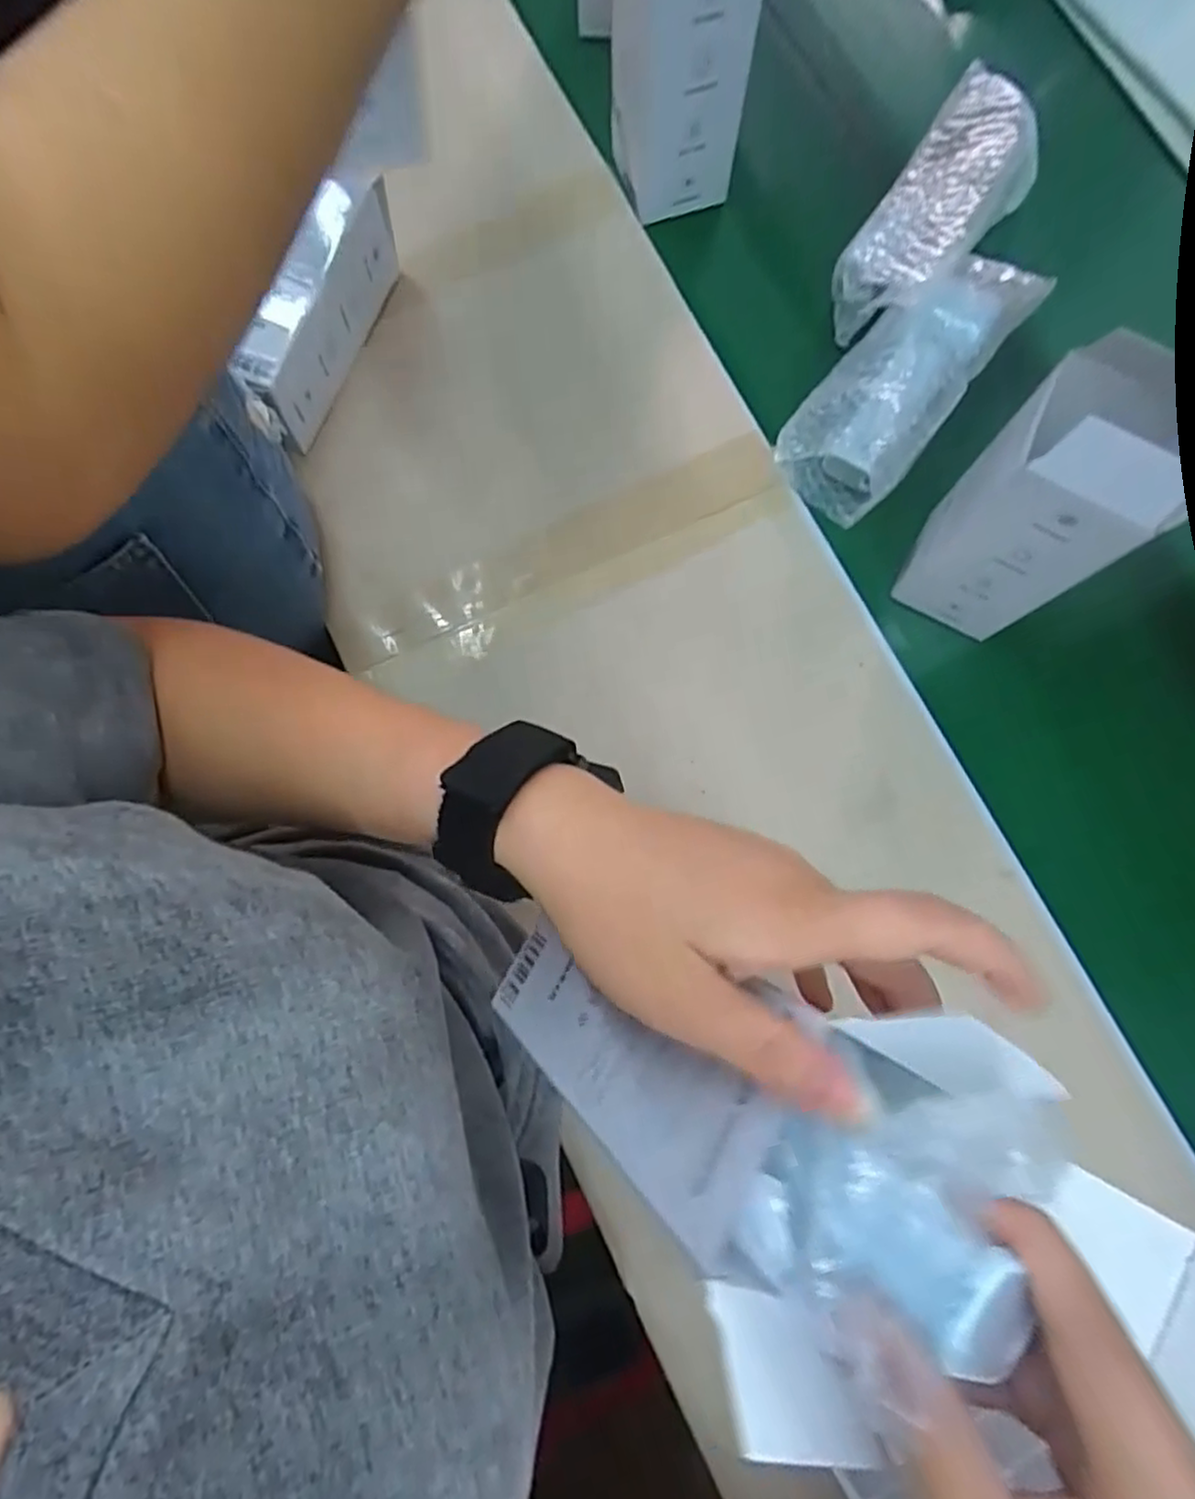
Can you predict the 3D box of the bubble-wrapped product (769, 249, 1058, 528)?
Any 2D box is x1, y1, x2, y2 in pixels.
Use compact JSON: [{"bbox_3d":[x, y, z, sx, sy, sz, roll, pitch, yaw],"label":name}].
[{"bbox_3d":[0.208,-0.253,0.494,0.085,0.044,0.195,44,98,9],"label":"bubble-wrapped product"}]

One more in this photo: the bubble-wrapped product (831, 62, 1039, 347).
[{"bbox_3d":[0.238,-0.374,0.511,0.073,0.052,0.195,35,80,7],"label":"bubble-wrapped product"}]

